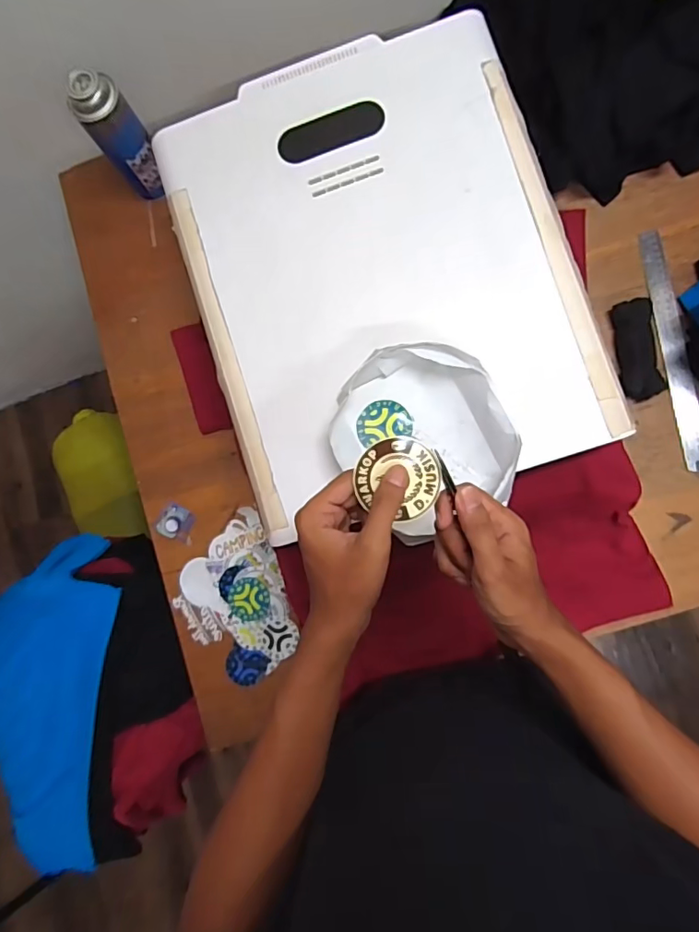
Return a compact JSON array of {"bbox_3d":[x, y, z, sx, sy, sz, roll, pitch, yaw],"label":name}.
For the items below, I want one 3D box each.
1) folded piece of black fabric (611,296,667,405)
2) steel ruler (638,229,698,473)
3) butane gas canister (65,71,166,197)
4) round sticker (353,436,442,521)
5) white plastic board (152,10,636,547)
[{"bbox_3d":[0.372,-0.151,0.668,0.044,0.031,0.128,-5,86,5],"label":"folded piece of black fabric"},{"bbox_3d":[0.427,-0.154,0.678,0.030,0.007,0.322,-11,84,20],"label":"steel ruler"},{"bbox_3d":[-0.300,-0.435,0.692,0.064,0.164,0.059,-35,84,2],"label":"butane gas canister"},{"bbox_3d":[0.038,0.010,0.395,0.062,0.004,0.063,0,98,0],"label":"round sticker"},{"bbox_3d":[0.029,-0.215,0.561,0.395,0.015,0.492,-17,85,5],"label":"white plastic board"}]

